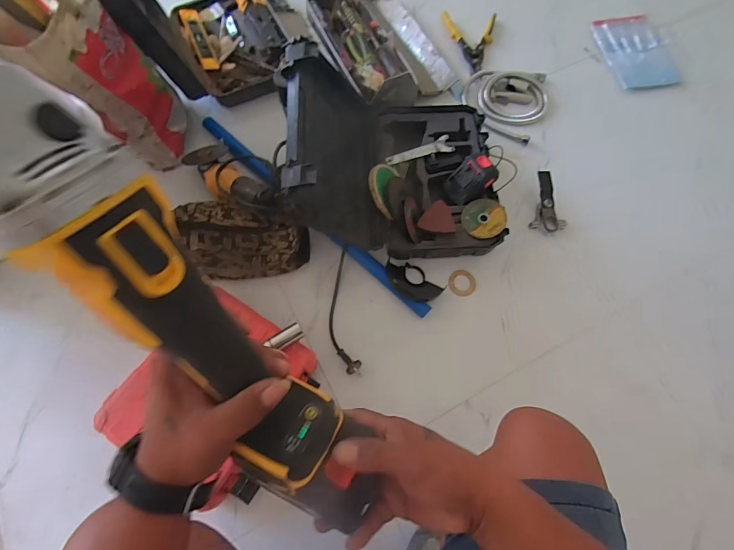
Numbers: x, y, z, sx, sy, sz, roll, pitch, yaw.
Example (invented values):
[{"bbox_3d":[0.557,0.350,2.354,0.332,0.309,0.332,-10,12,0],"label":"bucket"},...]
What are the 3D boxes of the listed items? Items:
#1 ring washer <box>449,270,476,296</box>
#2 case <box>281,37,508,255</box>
[{"bbox_3d":[0.207,0.017,0.842,0.057,0.005,0.060,1,70,-4],"label":"ring washer"},{"bbox_3d":[0.065,-0.248,0.786,0.437,0.269,0.387,0,71,-5],"label":"case"}]

